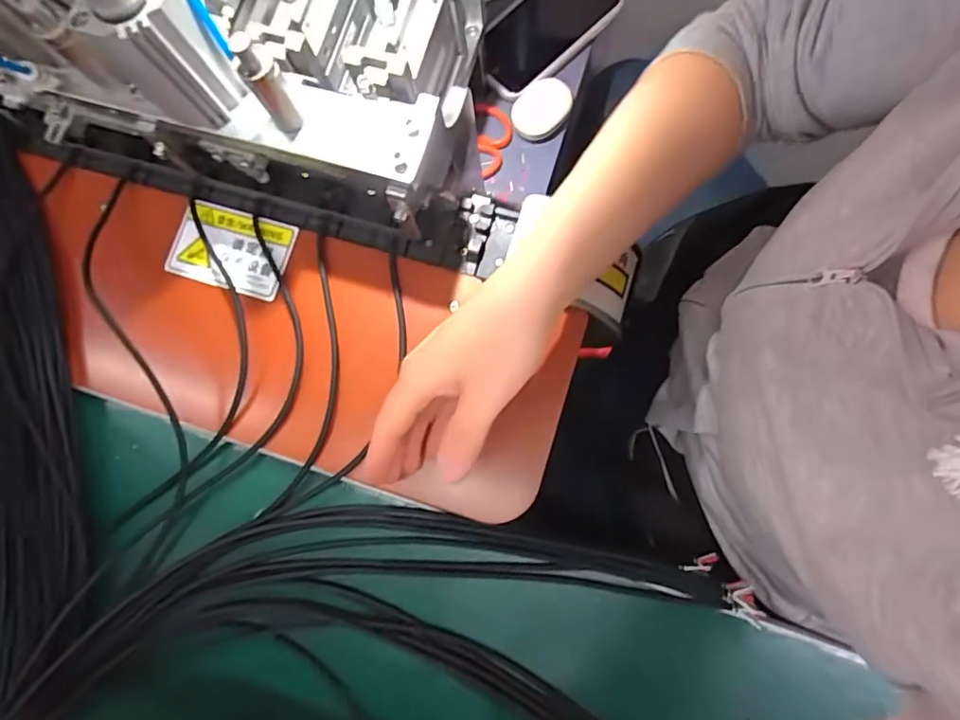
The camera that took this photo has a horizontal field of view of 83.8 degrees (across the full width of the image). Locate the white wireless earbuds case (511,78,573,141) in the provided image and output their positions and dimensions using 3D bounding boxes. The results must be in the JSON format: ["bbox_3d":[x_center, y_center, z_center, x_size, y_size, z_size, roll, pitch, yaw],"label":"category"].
[{"bbox_3d":[0.057,-0.234,0.500,0.049,0.016,0.057,24,83,8],"label":"white wireless earbuds case"}]

